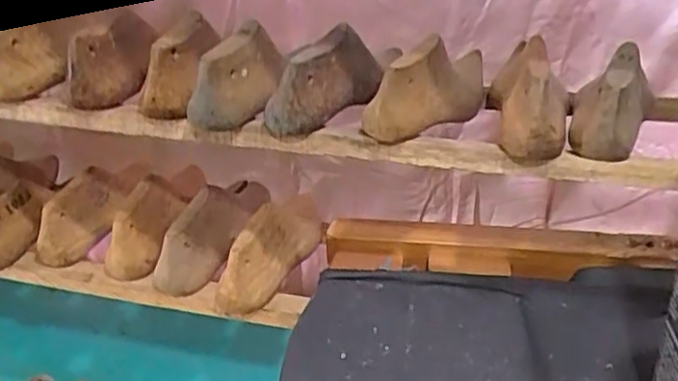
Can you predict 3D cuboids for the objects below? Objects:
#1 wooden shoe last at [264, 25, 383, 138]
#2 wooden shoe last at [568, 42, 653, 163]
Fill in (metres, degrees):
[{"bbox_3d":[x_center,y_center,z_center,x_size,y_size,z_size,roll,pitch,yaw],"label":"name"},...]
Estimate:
[{"bbox_3d":[-0.007,-0.112,0.637,0.052,0.064,0.172,16,32,26],"label":"wooden shoe last"},{"bbox_3d":[0.232,-0.083,0.546,0.055,0.056,0.119,18,67,28],"label":"wooden shoe last"}]

